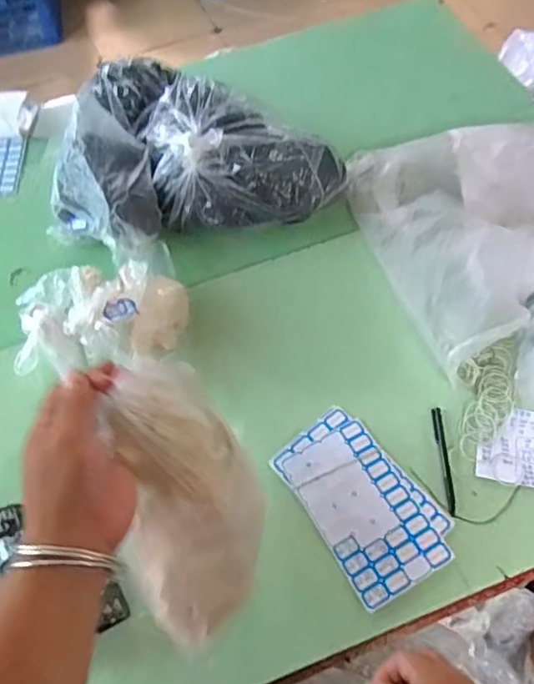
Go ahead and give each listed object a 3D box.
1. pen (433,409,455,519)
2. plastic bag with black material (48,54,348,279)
[{"bbox_3d":[0.222,0.148,0.720,0.012,0.005,0.136,0,61,3],"label":"pen"},{"bbox_3d":[-0.136,-0.278,0.893,0.437,0.179,0.336,28,66,17],"label":"plastic bag with black material"}]

